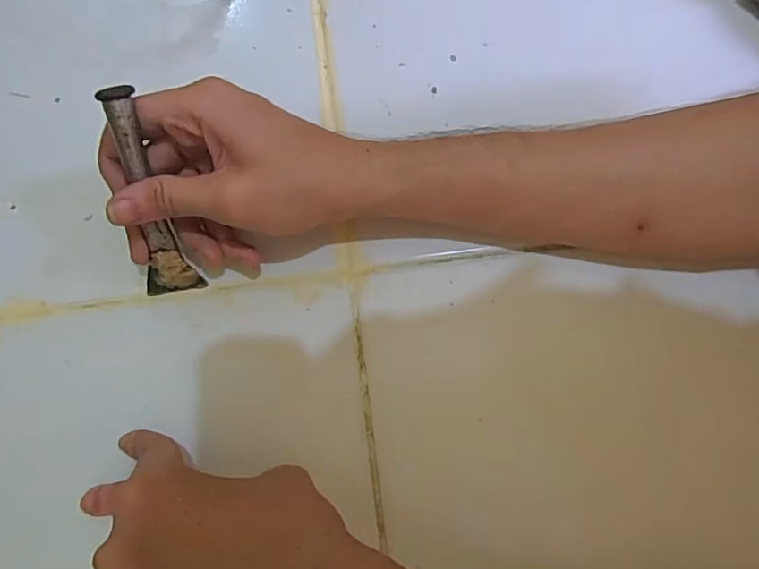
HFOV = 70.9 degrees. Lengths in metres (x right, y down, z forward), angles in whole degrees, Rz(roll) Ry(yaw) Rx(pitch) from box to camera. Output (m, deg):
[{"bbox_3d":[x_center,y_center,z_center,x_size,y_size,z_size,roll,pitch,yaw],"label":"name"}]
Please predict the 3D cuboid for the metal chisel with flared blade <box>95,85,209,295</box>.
[{"bbox_3d":[-0.122,-0.044,0.278,0.031,0.110,0.013,-9,29,-2],"label":"metal chisel with flared blade"}]

